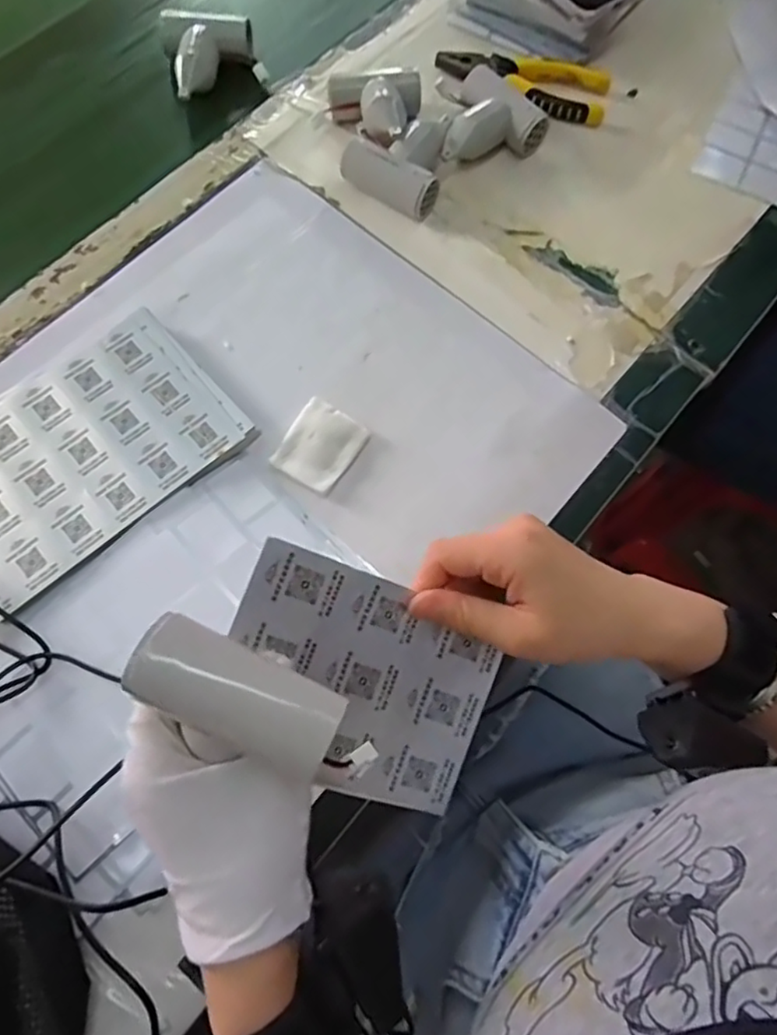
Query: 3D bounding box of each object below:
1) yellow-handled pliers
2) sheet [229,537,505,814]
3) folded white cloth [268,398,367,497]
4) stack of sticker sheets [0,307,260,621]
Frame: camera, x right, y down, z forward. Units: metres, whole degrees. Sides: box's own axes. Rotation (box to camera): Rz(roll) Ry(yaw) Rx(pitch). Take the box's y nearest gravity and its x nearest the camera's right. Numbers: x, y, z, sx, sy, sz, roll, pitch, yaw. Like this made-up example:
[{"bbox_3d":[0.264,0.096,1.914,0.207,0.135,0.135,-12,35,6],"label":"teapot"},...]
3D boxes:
[{"bbox_3d":[0.118,-0.386,0.550,0.152,0.017,0.061,15,72,3],"label":"yellow-handled pliers"},{"bbox_3d":[-0.014,0.078,0.296,0.130,0.005,0.097,23,86,-17],"label":"sheet"},{"bbox_3d":[-0.049,-0.050,0.444,0.049,0.012,0.060,31,74,8],"label":"folded white cloth"},{"bbox_3d":[-0.217,-0.041,0.430,0.215,0.017,0.137,-40,77,-13],"label":"stack of sticker sheets"}]

